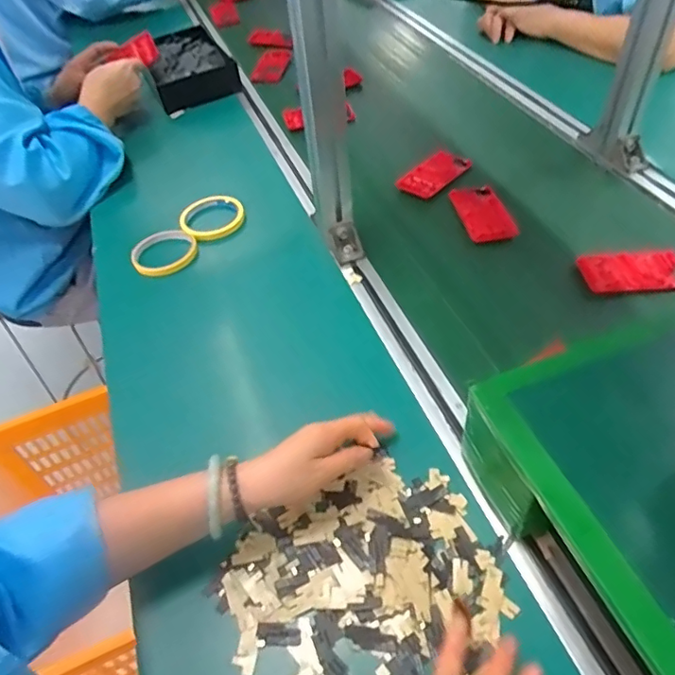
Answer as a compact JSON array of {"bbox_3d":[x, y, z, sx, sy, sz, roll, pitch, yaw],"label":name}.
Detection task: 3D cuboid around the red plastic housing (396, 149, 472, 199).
[{"bbox_3d":[0.141,-0.243,0.809,0.114,0.020,0.057,-39,56,-24],"label":"red plastic housing"}]

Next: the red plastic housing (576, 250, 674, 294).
[{"bbox_3d":[0.353,-0.079,0.646,0.119,0.009,0.060,-1,49,6],"label":"red plastic housing"}]

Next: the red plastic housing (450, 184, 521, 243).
[{"bbox_3d":[0.198,-0.170,0.737,0.068,0.011,0.113,-11,49,-3],"label":"red plastic housing"}]

